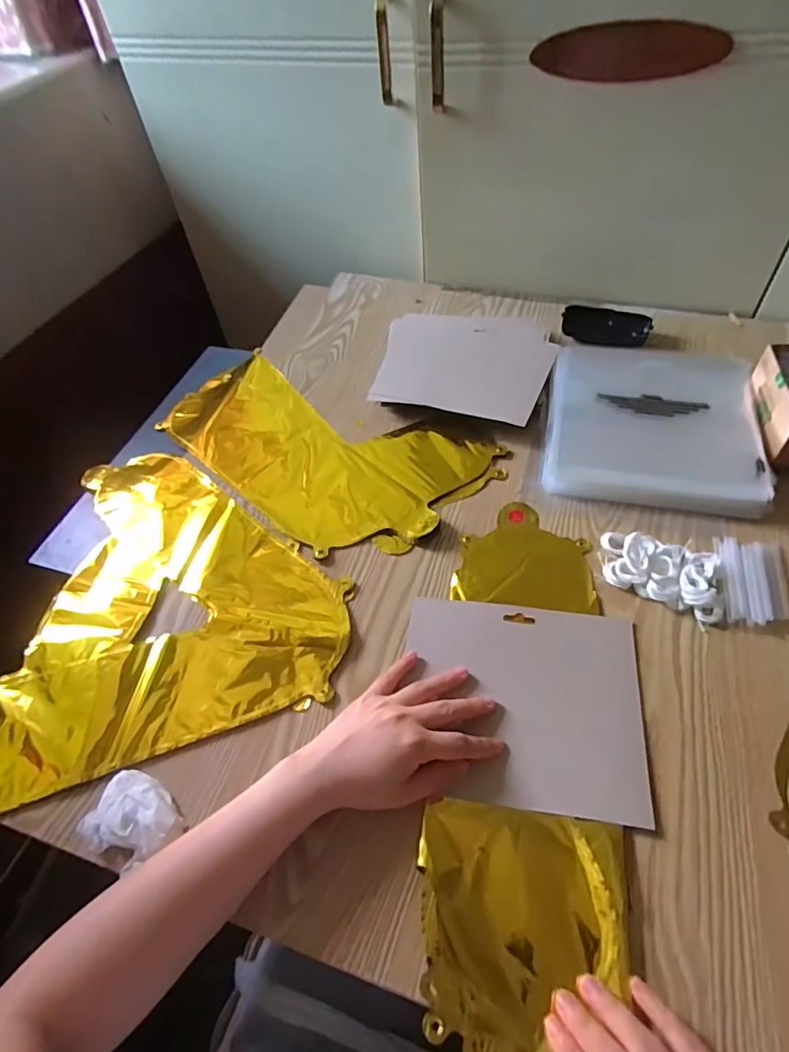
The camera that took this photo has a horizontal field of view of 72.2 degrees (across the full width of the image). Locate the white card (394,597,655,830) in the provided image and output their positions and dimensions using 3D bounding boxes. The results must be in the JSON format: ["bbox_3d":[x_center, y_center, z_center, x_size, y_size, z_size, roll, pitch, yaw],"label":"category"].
[{"bbox_3d":[0.102,0.140,0.443,0.189,0.006,0.162,5,53,9],"label":"white card"}]

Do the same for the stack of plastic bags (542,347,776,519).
[{"bbox_3d":[0.281,-0.121,0.600,0.211,0.024,0.237,8,54,11],"label":"stack of plastic bags"}]

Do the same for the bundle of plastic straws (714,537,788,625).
[{"bbox_3d":[0.317,0.048,0.477,0.059,0.011,0.085,11,55,13],"label":"bundle of plastic straws"}]

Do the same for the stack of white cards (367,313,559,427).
[{"bbox_3d":[0.088,-0.209,0.686,0.207,0.021,0.179,13,55,14],"label":"stack of white cards"}]

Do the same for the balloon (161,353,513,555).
[{"bbox_3d":[-0.110,-0.092,0.636,0.408,0.013,0.202,26,59,25],"label":"balloon"}]

